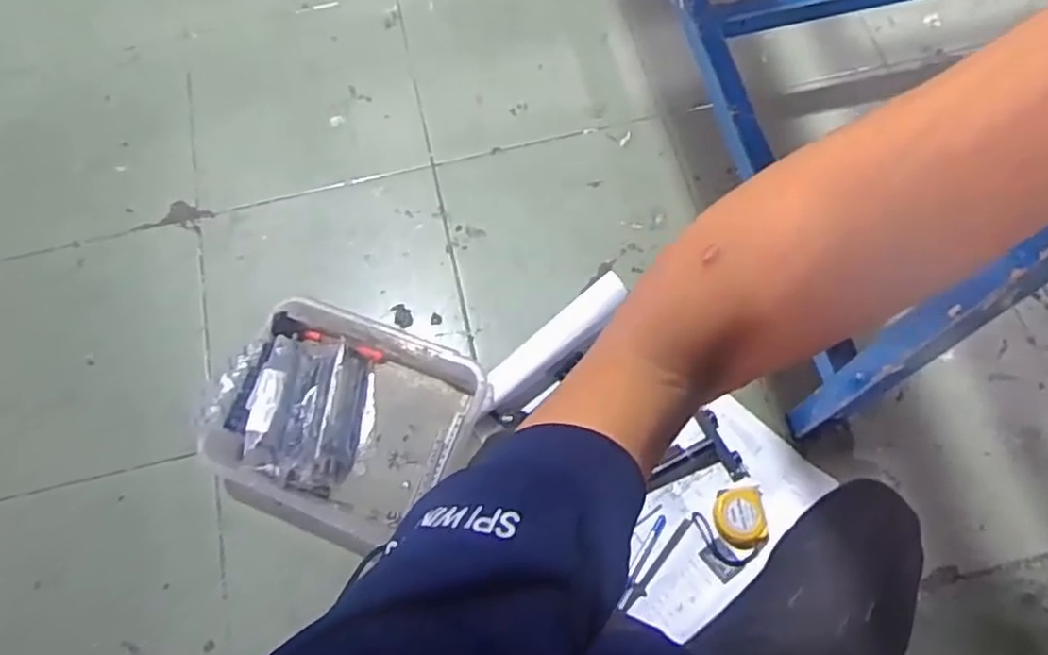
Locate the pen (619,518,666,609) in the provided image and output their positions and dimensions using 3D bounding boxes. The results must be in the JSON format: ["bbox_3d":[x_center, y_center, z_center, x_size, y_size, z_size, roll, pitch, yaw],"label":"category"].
[{"bbox_3d":[0.155,0.308,0.945,0.012,0.016,0.130,26,72,12],"label":"pen"}]

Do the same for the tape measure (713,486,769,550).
[{"bbox_3d":[0.285,0.248,0.938,0.069,0.029,0.078,-4,69,1],"label":"tape measure"}]

